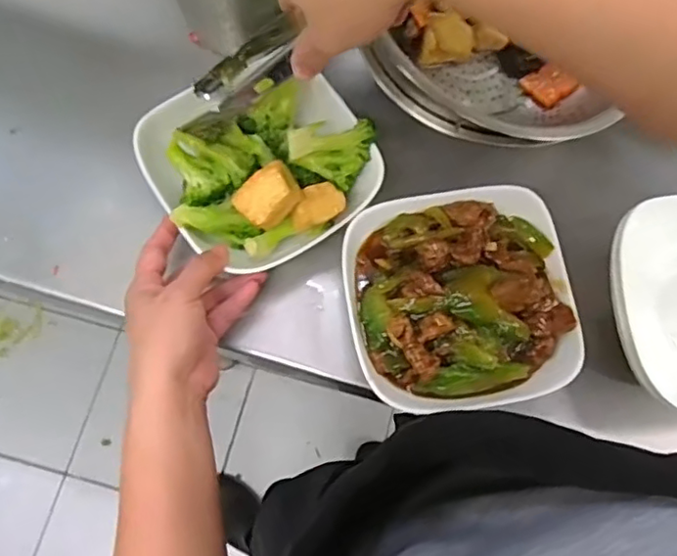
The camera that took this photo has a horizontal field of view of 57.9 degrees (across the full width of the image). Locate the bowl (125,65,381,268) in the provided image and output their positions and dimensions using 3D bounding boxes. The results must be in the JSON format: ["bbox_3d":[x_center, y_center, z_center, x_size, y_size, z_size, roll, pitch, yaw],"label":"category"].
[{"bbox_3d":[-0.055,-0.087,0.429,0.146,0.056,0.134,-32,78,-9],"label":"bowl"}]

